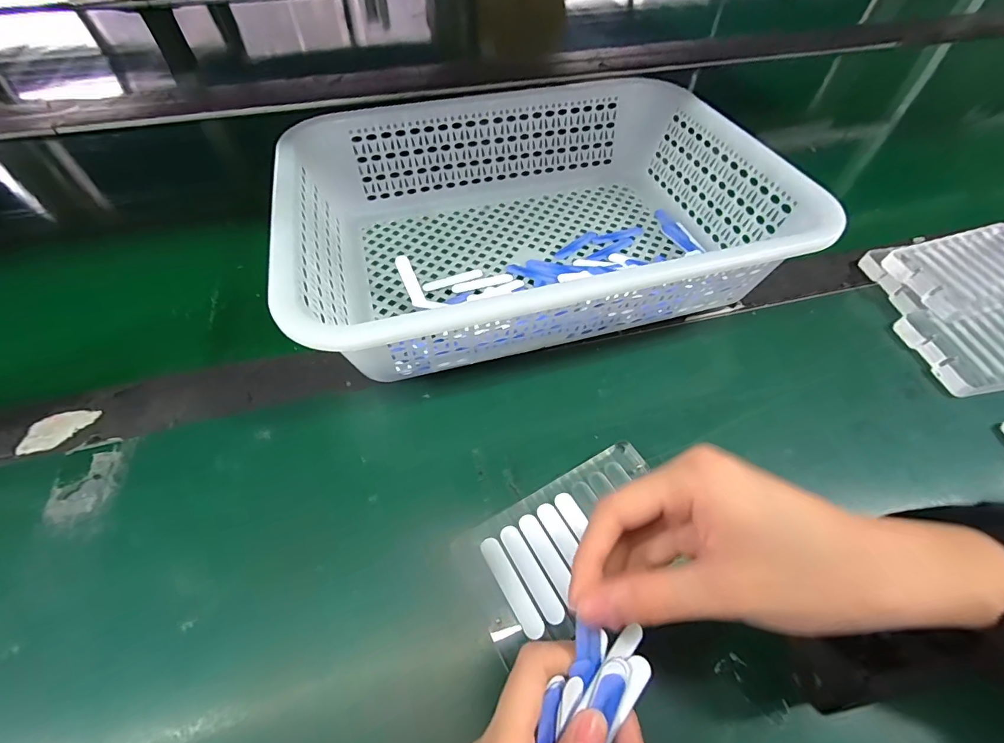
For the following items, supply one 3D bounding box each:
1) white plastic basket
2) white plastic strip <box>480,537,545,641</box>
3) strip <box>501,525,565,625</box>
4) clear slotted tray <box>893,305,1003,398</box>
[{"bbox_3d":[0.023,-0.124,0.339,0.357,0.083,0.257,-11,56,-8],"label":"white plastic basket"},{"bbox_3d":[0.005,0.108,0.215,0.010,0.004,0.050,-26,59,-18],"label":"white plastic strip"},{"bbox_3d":[0.015,0.102,0.218,0.010,0.004,0.050,-26,59,-17],"label":"strip"},{"bbox_3d":[0.358,-0.018,0.308,0.113,0.020,0.069,-7,56,-5],"label":"clear slotted tray"}]

